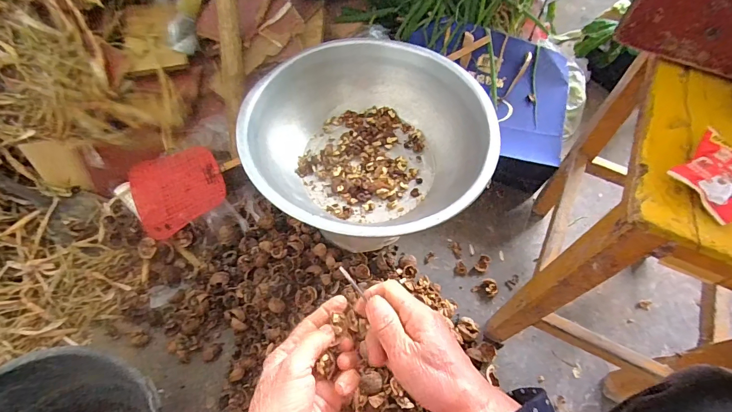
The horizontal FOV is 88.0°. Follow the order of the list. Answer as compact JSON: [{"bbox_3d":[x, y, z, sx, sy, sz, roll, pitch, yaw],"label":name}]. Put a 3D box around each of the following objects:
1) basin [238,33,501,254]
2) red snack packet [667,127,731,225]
[{"bbox_3d":[0.004,-0.097,0.600,0.358,0.123,0.354,1,61,-1],"label":"basin"},{"bbox_3d":[0.274,-0.025,0.292,0.061,0.017,0.052,-35,68,-19],"label":"red snack packet"}]

